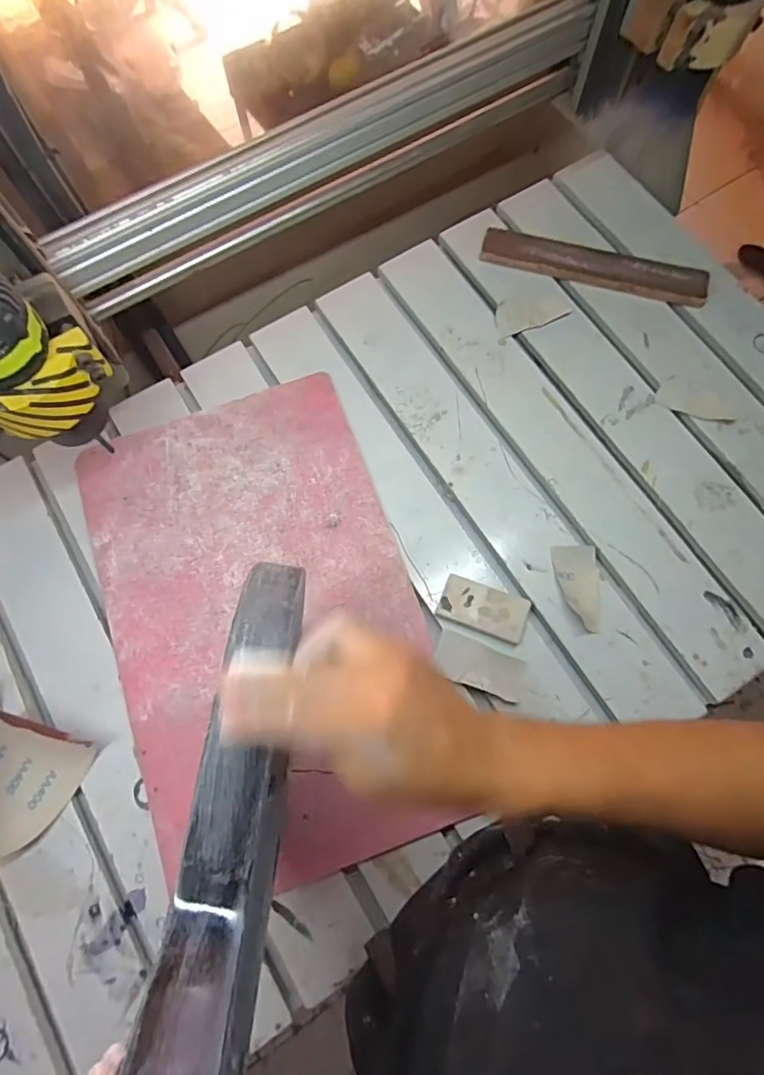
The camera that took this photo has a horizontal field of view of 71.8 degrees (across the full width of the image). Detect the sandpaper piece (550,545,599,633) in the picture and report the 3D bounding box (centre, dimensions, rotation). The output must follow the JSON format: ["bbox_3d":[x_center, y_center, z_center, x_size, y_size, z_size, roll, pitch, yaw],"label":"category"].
[{"bbox_3d":[0.224,0.057,0.602,0.049,0.006,0.097,-3,74,0],"label":"sandpaper piece"}]

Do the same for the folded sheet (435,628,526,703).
[{"bbox_3d":[0.109,0.143,0.588,0.098,0.015,0.049,20,75,6],"label":"folded sheet"}]

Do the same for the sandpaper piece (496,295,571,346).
[{"bbox_3d":[0.192,-0.298,0.697,0.098,0.004,0.049,-25,86,-3],"label":"sandpaper piece"}]

